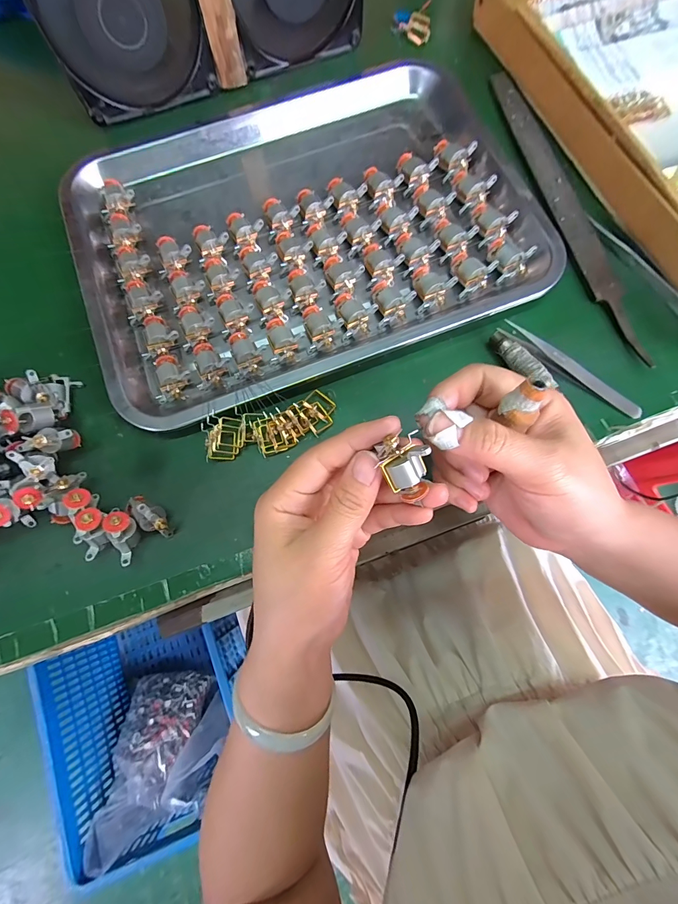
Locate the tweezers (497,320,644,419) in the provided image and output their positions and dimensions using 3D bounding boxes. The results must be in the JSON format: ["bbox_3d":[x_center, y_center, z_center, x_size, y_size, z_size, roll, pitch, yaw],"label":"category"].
[{"bbox_3d":[0.166,-0.059,0.267,0.112,0.010,0.011,36,80,9],"label":"tweezers"}]

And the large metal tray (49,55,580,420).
[{"bbox_3d":[-0.032,-0.189,0.298,0.344,0.018,0.269,-21,77,-4],"label":"large metal tray"}]

